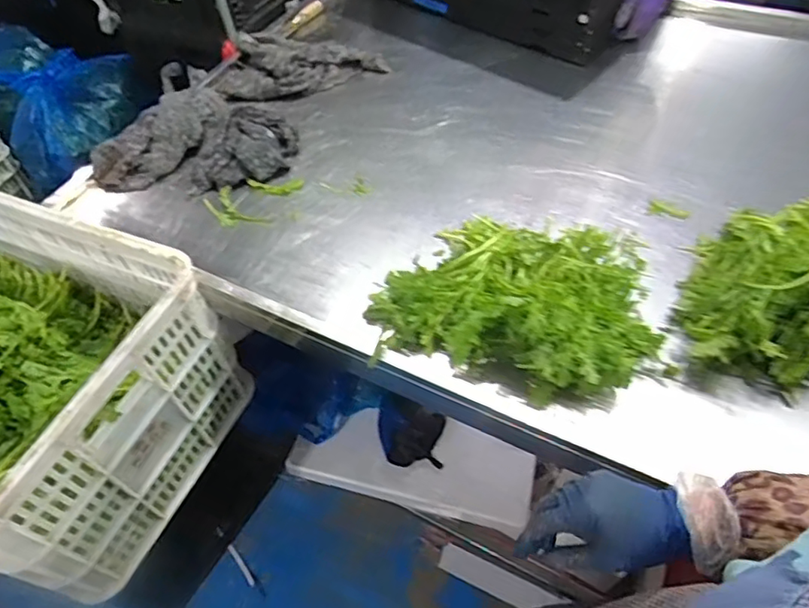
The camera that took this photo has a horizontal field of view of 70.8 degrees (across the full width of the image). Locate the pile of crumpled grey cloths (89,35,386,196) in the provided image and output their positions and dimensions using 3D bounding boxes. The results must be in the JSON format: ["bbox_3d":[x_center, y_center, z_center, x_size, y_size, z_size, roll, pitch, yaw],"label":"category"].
[{"bbox_3d":[-0.309,-0.373,1.081,0.362,0.067,0.484,14,55,16],"label":"pile of crumpled grey cloths"}]

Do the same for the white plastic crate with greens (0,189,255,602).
[{"bbox_3d":[-0.618,0.102,0.869,0.590,0.300,0.404,17,56,18],"label":"white plastic crate with greens"}]

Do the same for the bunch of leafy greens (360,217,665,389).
[{"bbox_3d":[0.139,-0.021,0.754,0.348,0.092,0.255,10,54,13],"label":"bunch of leafy greens"}]

